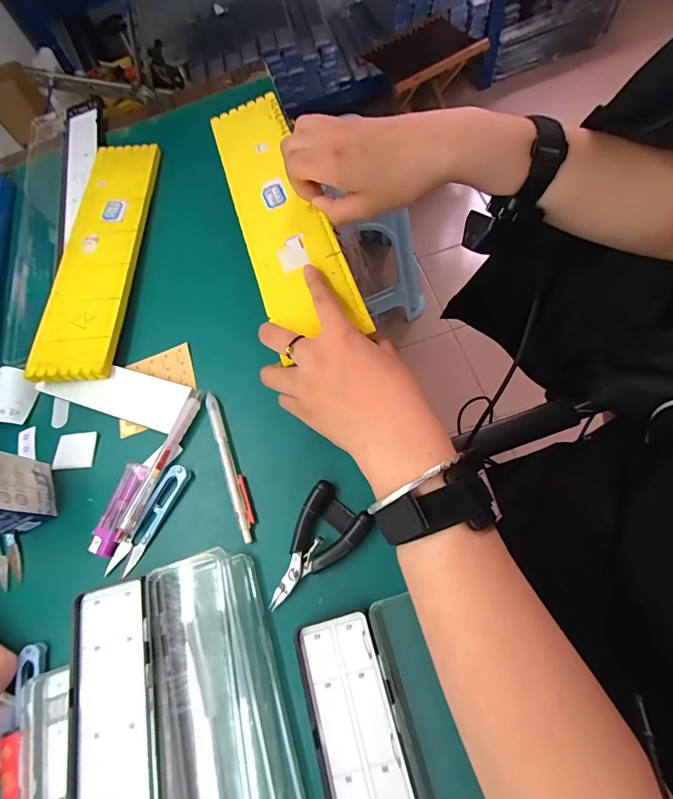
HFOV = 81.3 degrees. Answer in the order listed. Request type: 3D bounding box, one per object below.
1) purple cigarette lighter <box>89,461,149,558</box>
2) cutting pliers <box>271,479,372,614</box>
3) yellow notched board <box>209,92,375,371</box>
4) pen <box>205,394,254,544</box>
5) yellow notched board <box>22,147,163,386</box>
[{"bbox_3d":[-0.187,0.092,0.337,0.024,0.008,0.077,9,69,14],"label":"purple cigarette lighter"},{"bbox_3d":[-0.020,0.114,0.301,0.052,0.024,0.093,36,77,22],"label":"cutting pliers"},{"bbox_3d":[-0.060,-0.192,0.387,0.078,0.017,0.336,-18,66,-6],"label":"yellow notched board"},{"bbox_3d":[-0.094,0.055,0.341,0.014,0.011,0.136,-25,65,-1],"label":"pen"},{"bbox_3d":[-0.270,-0.177,0.451,0.085,0.009,0.338,-2,66,1],"label":"yellow notched board"}]

